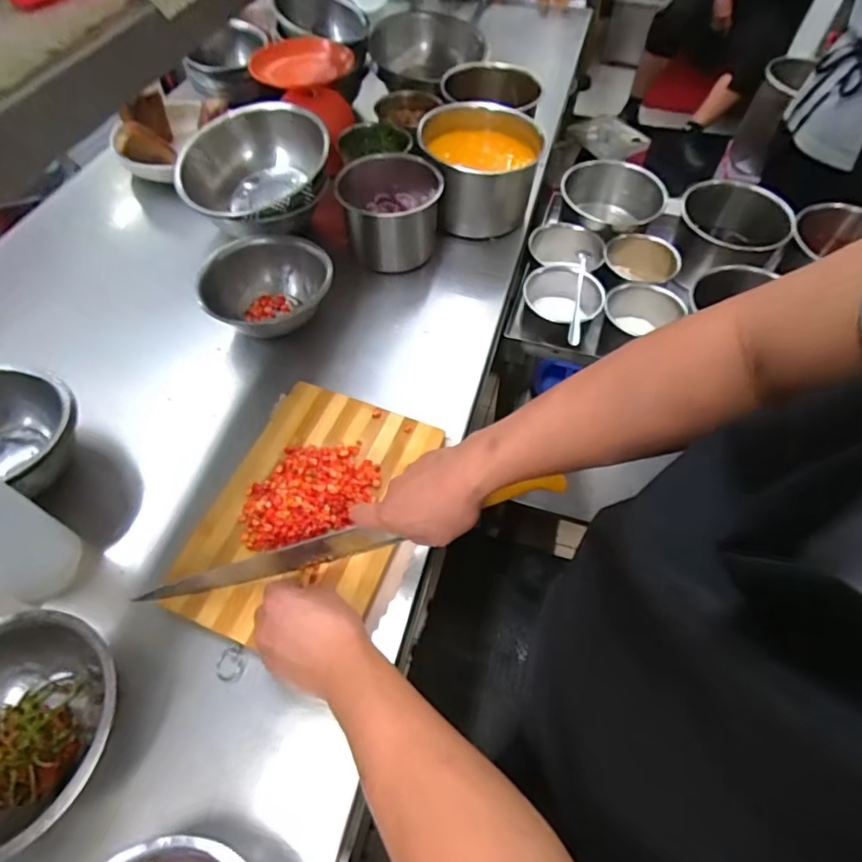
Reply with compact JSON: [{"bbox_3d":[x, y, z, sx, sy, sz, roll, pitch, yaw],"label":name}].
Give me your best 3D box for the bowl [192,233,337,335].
[{"bbox_3d":[-0.219,-0.190,0.720,0.162,0.080,0.135,-14,59,-11],"label":"bowl"}]

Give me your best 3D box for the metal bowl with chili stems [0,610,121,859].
[{"bbox_3d":[-0.334,0.251,0.444,0.149,0.100,0.164,-13,58,-10],"label":"metal bowl with chili stems"}]

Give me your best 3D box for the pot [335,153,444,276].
[{"bbox_3d":[-0.063,-0.345,0.813,0.144,0.107,0.125,-1,57,-2],"label":"pot"}]

